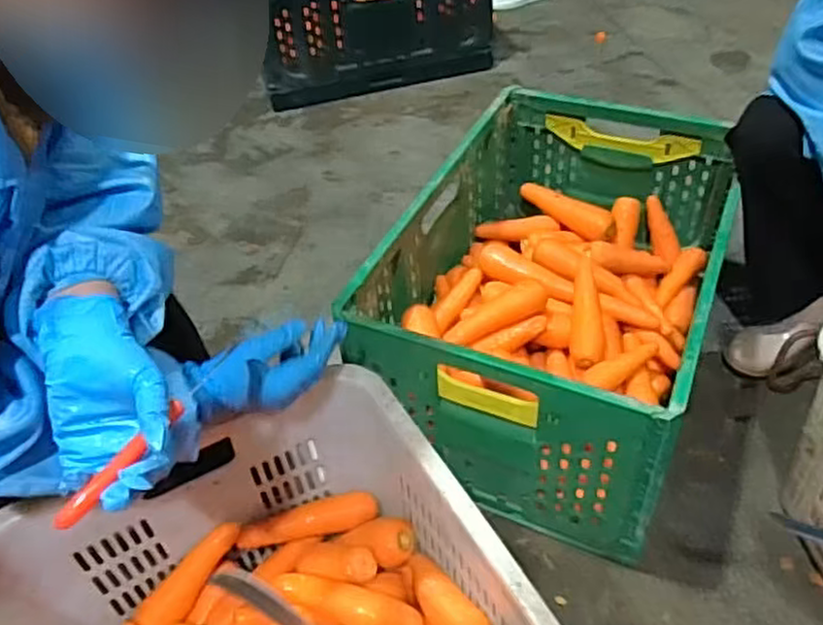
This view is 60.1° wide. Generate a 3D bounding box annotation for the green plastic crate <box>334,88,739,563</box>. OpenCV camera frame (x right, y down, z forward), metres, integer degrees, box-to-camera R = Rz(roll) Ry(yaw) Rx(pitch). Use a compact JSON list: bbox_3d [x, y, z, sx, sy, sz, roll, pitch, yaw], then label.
[{"bbox_3d":[0.216,-0.046,1.017,0.389,0.253,0.604,16,47,21],"label":"green plastic crate"}]

